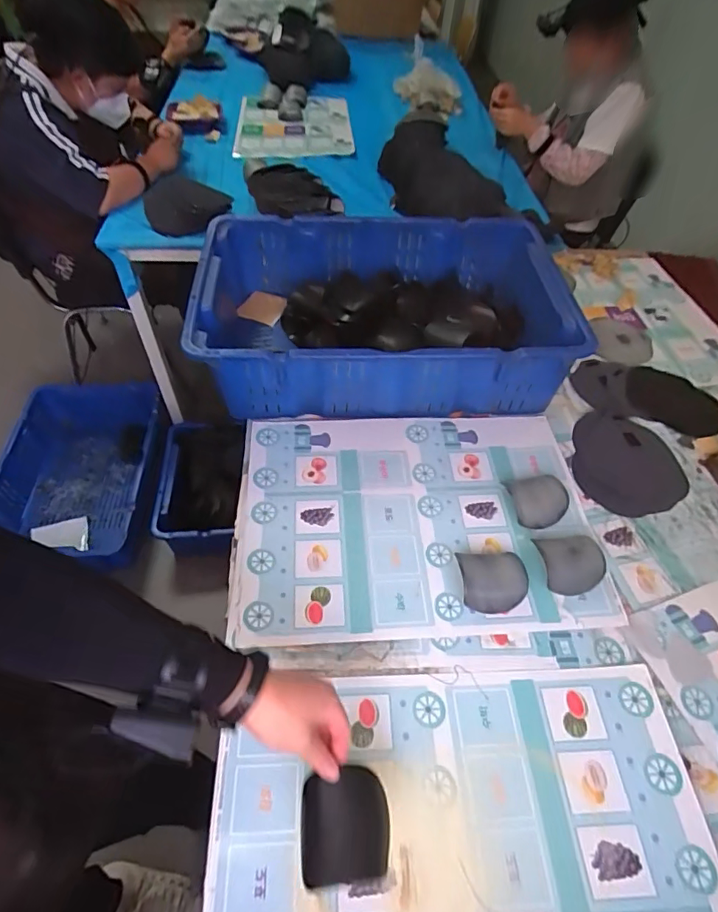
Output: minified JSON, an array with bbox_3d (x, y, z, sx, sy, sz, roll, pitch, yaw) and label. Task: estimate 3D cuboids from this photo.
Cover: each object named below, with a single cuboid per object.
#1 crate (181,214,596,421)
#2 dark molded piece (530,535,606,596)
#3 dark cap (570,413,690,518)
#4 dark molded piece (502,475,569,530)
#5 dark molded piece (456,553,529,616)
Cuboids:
[{"bbox_3d":[0.046,-0.274,0.960,0.645,0.164,0.437,0,51,-5],"label":"crate"},{"bbox_3d":[0.300,0.151,0.715,0.092,0.040,0.083,-6,52,-10],"label":"dark molded piece"},{"bbox_3d":[0.483,0.016,0.893,0.198,0.016,0.221,14,51,6],"label":"dark cap"},{"bbox_3d":[0.279,0.069,0.778,0.085,0.032,0.081,-9,52,-12],"label":"dark molded piece"},{"bbox_3d":[0.185,0.174,0.692,0.089,0.034,0.075,1,51,-4],"label":"dark molded piece"}]

